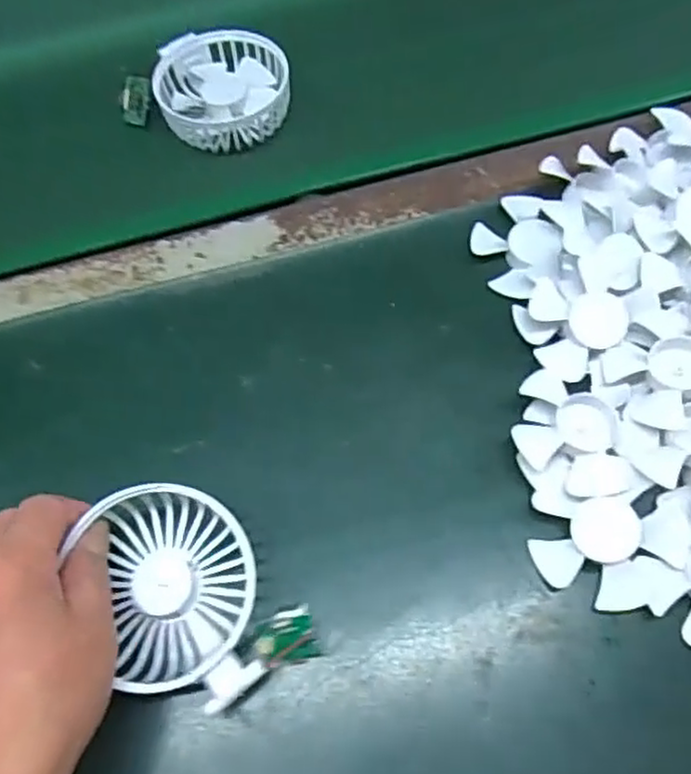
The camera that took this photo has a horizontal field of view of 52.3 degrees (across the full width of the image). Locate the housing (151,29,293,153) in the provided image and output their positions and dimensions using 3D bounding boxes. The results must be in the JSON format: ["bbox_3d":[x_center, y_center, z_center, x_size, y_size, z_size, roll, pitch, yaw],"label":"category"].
[{"bbox_3d":[-0.082,-0.205,0.486,0.089,0.026,0.091,-1,65,2],"label":"housing"}]

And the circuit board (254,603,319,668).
[{"bbox_3d":[-0.029,0.119,0.335,0.028,0.017,0.024,-17,66,-6],"label":"circuit board"}]

